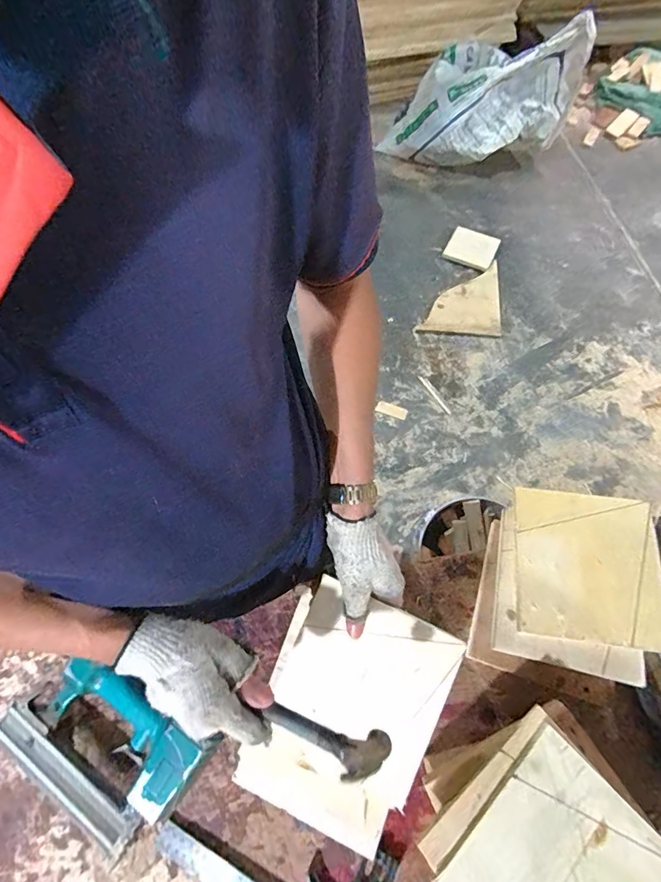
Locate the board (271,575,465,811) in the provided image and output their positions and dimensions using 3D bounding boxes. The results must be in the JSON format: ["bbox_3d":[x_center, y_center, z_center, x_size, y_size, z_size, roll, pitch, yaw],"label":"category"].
[{"bbox_3d":[0.032,0.267,0.476,0.171,0.013,0.177,24,84,10],"label":"board"}]

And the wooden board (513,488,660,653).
[{"bbox_3d":[0.321,0.153,0.547,0.164,0.011,0.180,4,66,11],"label":"wooden board"}]

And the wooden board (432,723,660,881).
[{"bbox_3d":[0.217,0.404,0.400,0.178,0.015,0.164,-42,71,-16],"label":"wooden board"}]

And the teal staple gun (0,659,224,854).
[{"bbox_3d":[-0.260,0.345,0.495,0.223,0.059,0.138,29,69,12],"label":"teal staple gun"}]

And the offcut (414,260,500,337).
[{"bbox_3d":[0.521,-0.566,1.763,0.302,0.017,0.335,3,69,7],"label":"offcut"}]

